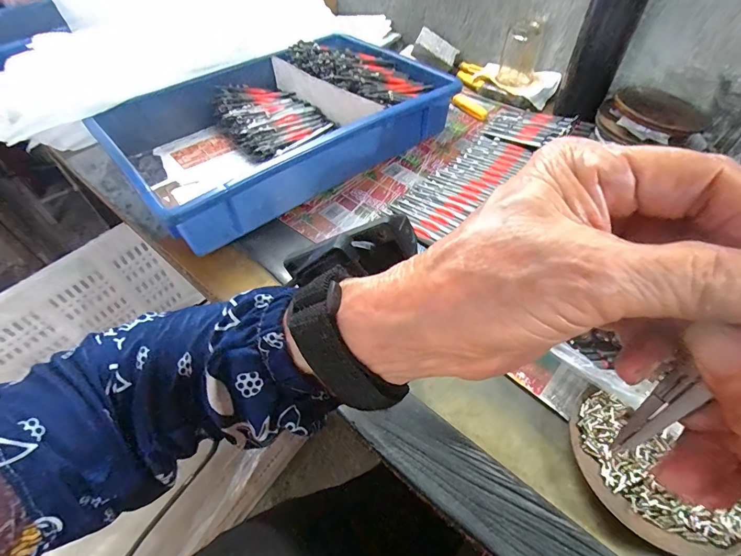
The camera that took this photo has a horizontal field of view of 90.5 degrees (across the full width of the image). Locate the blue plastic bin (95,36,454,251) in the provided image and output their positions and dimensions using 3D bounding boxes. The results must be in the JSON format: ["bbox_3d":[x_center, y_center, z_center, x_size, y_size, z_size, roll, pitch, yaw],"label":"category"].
[{"bbox_3d":[-0.131,-0.225,0.514,0.406,0.086,0.306,-35,58,-24],"label":"blue plastic bin"}]

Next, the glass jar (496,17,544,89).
[{"bbox_3d":[0.242,-0.359,0.590,0.056,0.082,0.048,18,54,15],"label":"glass jar"}]

